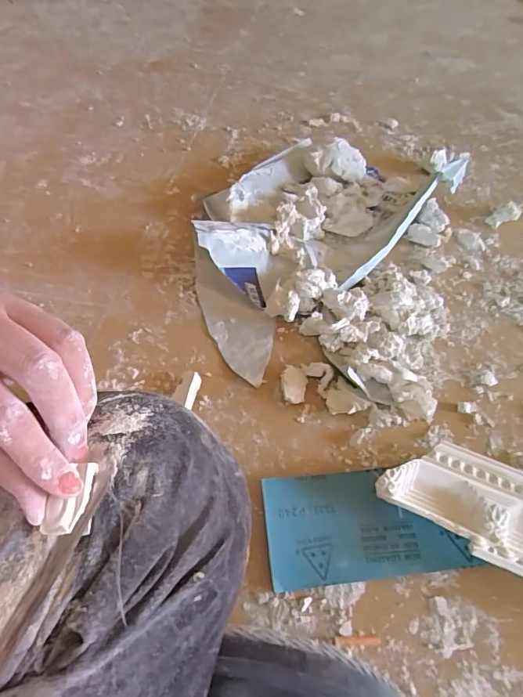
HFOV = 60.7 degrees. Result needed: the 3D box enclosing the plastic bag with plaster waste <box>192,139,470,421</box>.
[{"bbox_3d":[0.092,-0.154,0.638,0.357,0.067,0.499,17,56,8],"label":"plastic bag with plaster waste"}]

